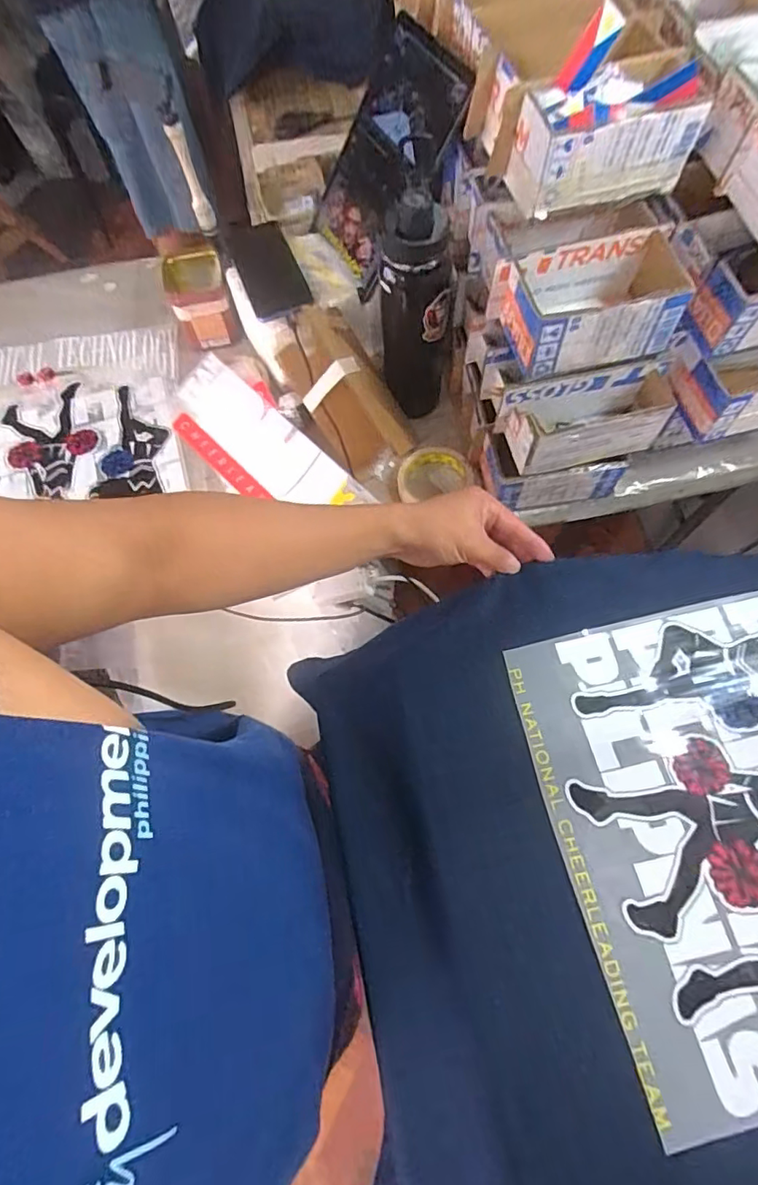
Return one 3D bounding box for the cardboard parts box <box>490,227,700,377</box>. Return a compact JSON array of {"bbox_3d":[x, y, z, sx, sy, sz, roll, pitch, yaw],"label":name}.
[{"bbox_3d":[0.210,-0.289,0.553,0.174,0.074,0.102,-12,68,-2],"label":"cardboard parts box"}]

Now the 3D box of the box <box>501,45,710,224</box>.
[{"bbox_3d":[0.208,-0.431,0.519,0.165,0.079,0.092,-16,68,-4],"label":"box"}]

